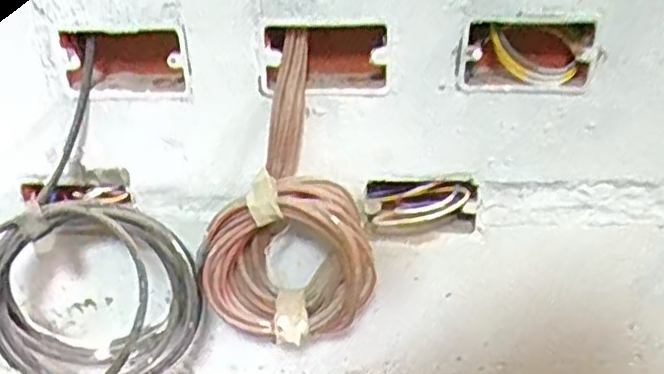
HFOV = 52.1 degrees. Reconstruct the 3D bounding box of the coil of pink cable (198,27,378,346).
[{"bbox_3d":[-0.036,0.009,0.566,0.140,0.239,0.066,2,27,6],"label":"coil of pink cable"}]

